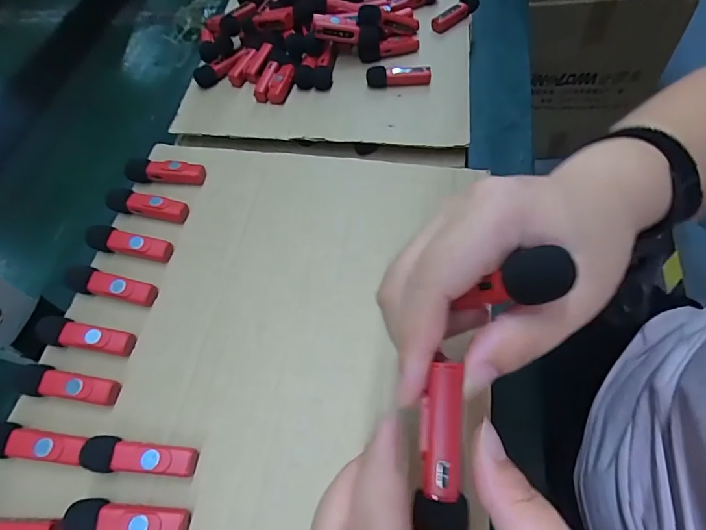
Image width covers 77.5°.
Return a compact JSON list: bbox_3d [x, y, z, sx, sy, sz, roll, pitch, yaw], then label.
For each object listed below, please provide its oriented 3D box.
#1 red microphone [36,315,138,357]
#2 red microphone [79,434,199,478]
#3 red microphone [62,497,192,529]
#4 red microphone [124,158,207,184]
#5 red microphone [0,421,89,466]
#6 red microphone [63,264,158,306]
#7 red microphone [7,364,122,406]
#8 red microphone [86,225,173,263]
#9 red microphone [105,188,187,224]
[{"bbox_3d":[-0.179,0.048,0.294,0.060,0.016,0.018,4,60,11],"label":"red microphone"},{"bbox_3d":[-0.124,0.111,0.255,0.065,0.016,0.018,2,59,10],"label":"red microphone"},{"bbox_3d":[-0.123,0.138,0.239,0.065,0.015,0.019,-2,59,7],"label":"red microphone"},{"bbox_3d":[-0.157,-0.078,0.370,0.064,0.023,0.015,2,59,9],"label":"red microphone"},{"bbox_3d":[-0.191,0.106,0.261,0.064,0.016,0.018,2,59,10],"label":"red microphone"},{"bbox_3d":[-0.173,0.015,0.315,0.064,0.015,0.018,7,60,13],"label":"red microphone"},{"bbox_3d":[-0.183,0.076,0.280,0.067,0.015,0.019,3,60,10],"label":"red microphone"},{"bbox_3d":[-0.168,-0.014,0.332,0.062,0.018,0.018,10,61,14],"label":"red microphone"},{"bbox_3d":[-0.165,-0.046,0.352,0.066,0.019,0.017,8,61,13],"label":"red microphone"}]

